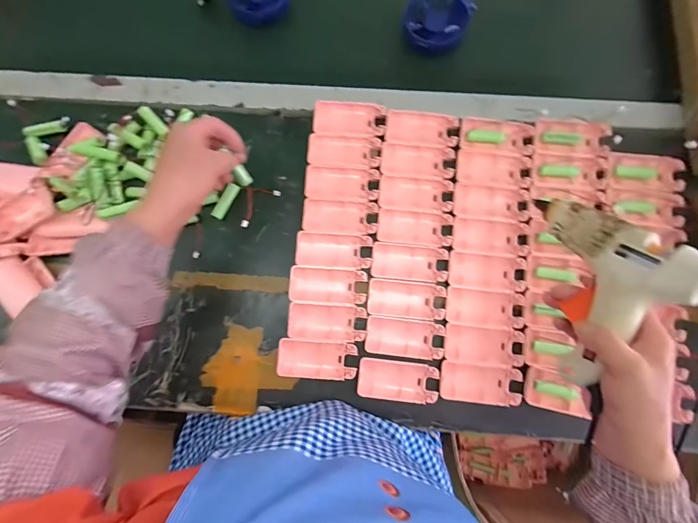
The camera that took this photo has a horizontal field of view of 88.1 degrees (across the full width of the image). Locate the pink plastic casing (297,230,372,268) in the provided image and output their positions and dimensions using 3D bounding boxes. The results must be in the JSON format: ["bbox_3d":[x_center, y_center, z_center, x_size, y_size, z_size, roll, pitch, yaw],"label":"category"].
[{"bbox_3d":[-0.019,-0.015,0.454,0.092,0.008,0.044,3,79,2],"label":"pink plastic casing"}]

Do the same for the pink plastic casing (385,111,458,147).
[{"bbox_3d":[0.096,-0.175,0.476,0.093,0.008,0.044,6,79,2],"label":"pink plastic casing"}]

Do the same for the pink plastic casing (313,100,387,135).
[{"bbox_3d":[0.001,-0.192,0.483,0.096,0.015,0.043,1,78,1],"label":"pink plastic casing"}]

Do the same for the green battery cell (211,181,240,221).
[{"bbox_3d":[-0.160,-0.078,0.470,0.015,0.014,0.049,31,80,6],"label":"green battery cell"}]

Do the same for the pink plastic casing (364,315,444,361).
[{"bbox_3d":[0.066,0.092,0.433,0.091,0.009,0.044,6,79,2],"label":"pink plastic casing"}]

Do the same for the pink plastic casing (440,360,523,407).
[{"bbox_3d":[0.155,0.144,0.427,0.091,0.013,0.045,6,79,2],"label":"pink plastic casing"}]

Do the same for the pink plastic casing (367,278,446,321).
[{"bbox_3d":[0.070,0.048,0.449,0.091,0.027,0.044,5,79,1],"label":"pink plastic casing"}]

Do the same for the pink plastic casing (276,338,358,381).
[{"bbox_3d":[-0.038,0.117,0.430,0.093,0.013,0.045,4,78,1],"label":"pink plastic casing"}]

